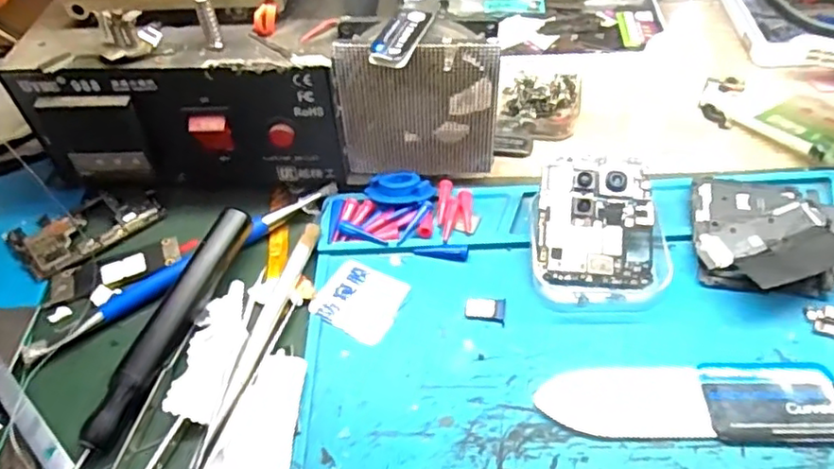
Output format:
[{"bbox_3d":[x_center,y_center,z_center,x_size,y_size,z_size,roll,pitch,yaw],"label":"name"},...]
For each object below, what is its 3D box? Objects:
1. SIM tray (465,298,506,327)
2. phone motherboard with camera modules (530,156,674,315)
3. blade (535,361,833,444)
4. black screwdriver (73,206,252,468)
[{"bbox_3d":[0.032,0.035,0.296,0.018,0.004,0.014,4,51,8],"label":"SIM tray"},{"bbox_3d":[0.088,0.000,0.308,0.063,0.009,0.077,1,74,4],"label":"phone motherboard with camera modules"},{"bbox_3d":[0.112,0.067,0.260,0.119,0.005,0.034,0,50,5],"label":"blade"},{"bbox_3d":[-0.115,0.045,0.283,0.015,0.021,0.139,14,53,16],"label":"black screwdriver"}]

